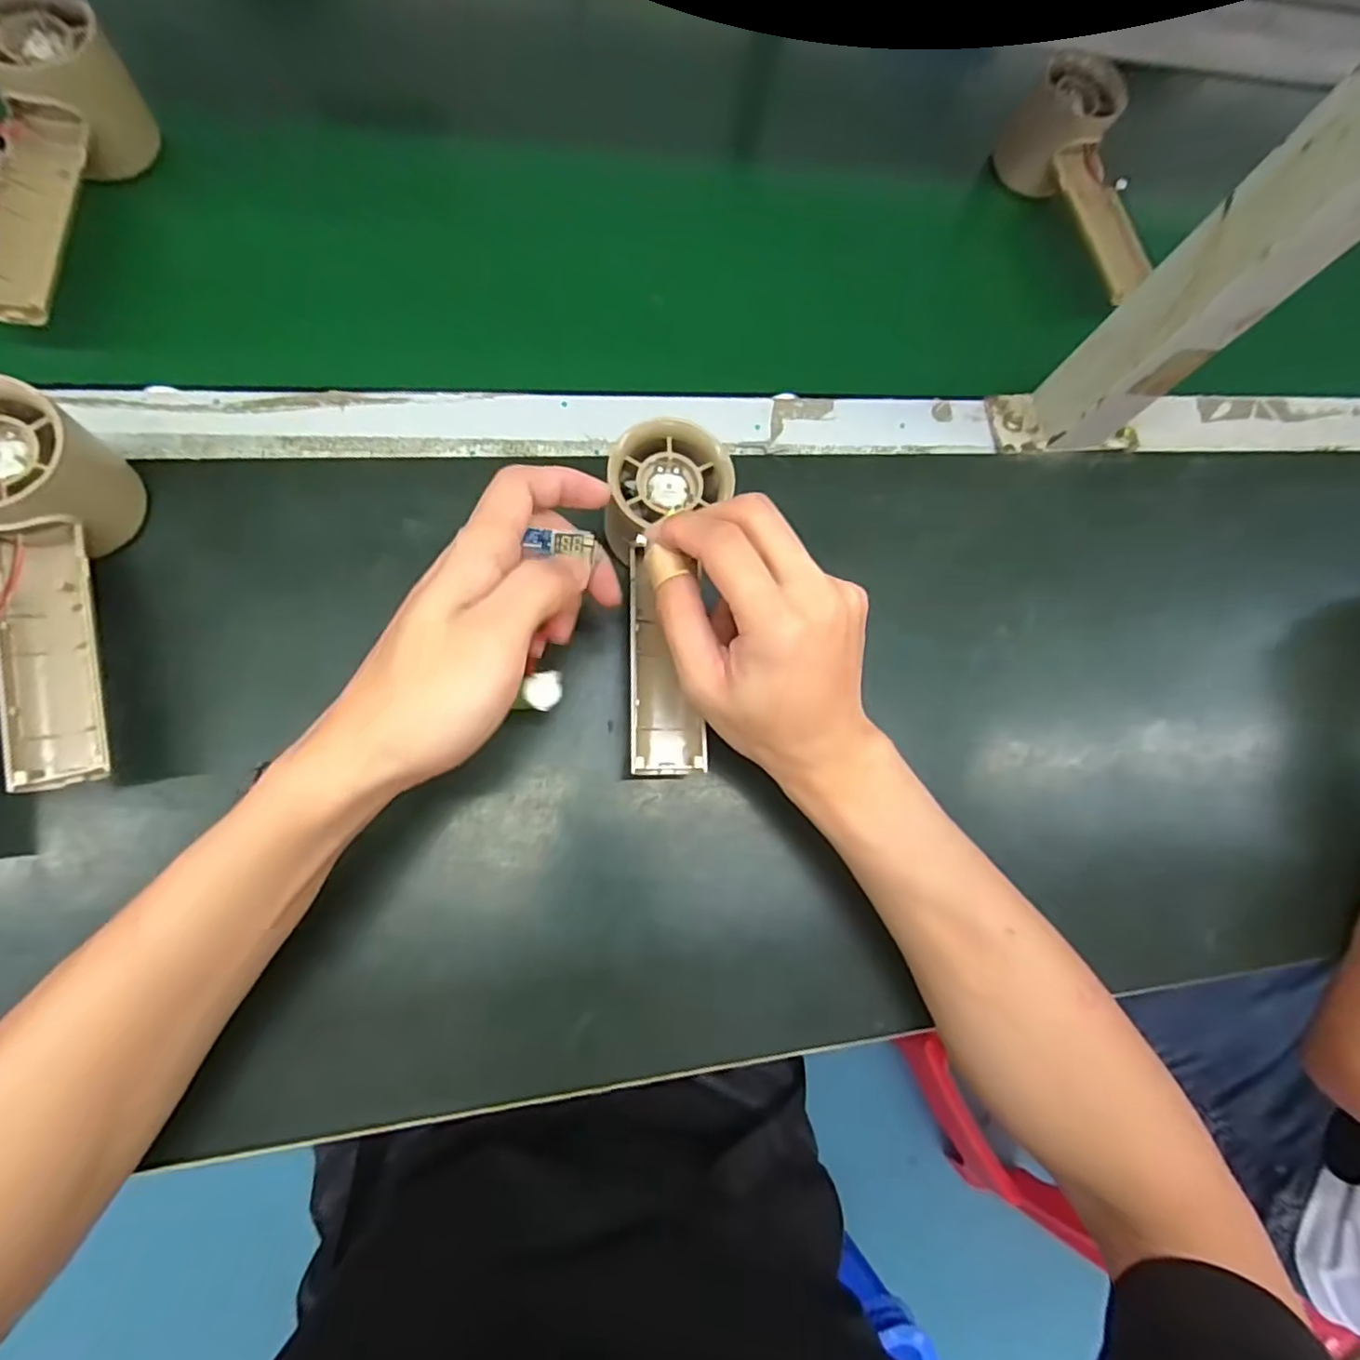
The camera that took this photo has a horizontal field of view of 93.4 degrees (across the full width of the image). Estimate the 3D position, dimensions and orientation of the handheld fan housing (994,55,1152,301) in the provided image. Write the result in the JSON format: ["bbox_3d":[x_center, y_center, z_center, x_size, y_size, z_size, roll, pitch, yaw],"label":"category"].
[{"bbox_3d":[0.270,-0.319,0.420,0.050,0.049,0.148,-23,84,-5],"label":"handheld fan housing"}]

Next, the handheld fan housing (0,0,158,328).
[{"bbox_3d":[-0.300,-0.241,0.314,0.056,0.070,0.158,6,83,-2],"label":"handheld fan housing"}]

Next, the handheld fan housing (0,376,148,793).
[{"bbox_3d":[-0.259,-0.035,0.264,0.051,0.058,0.158,-9,83,-4],"label":"handheld fan housing"}]

